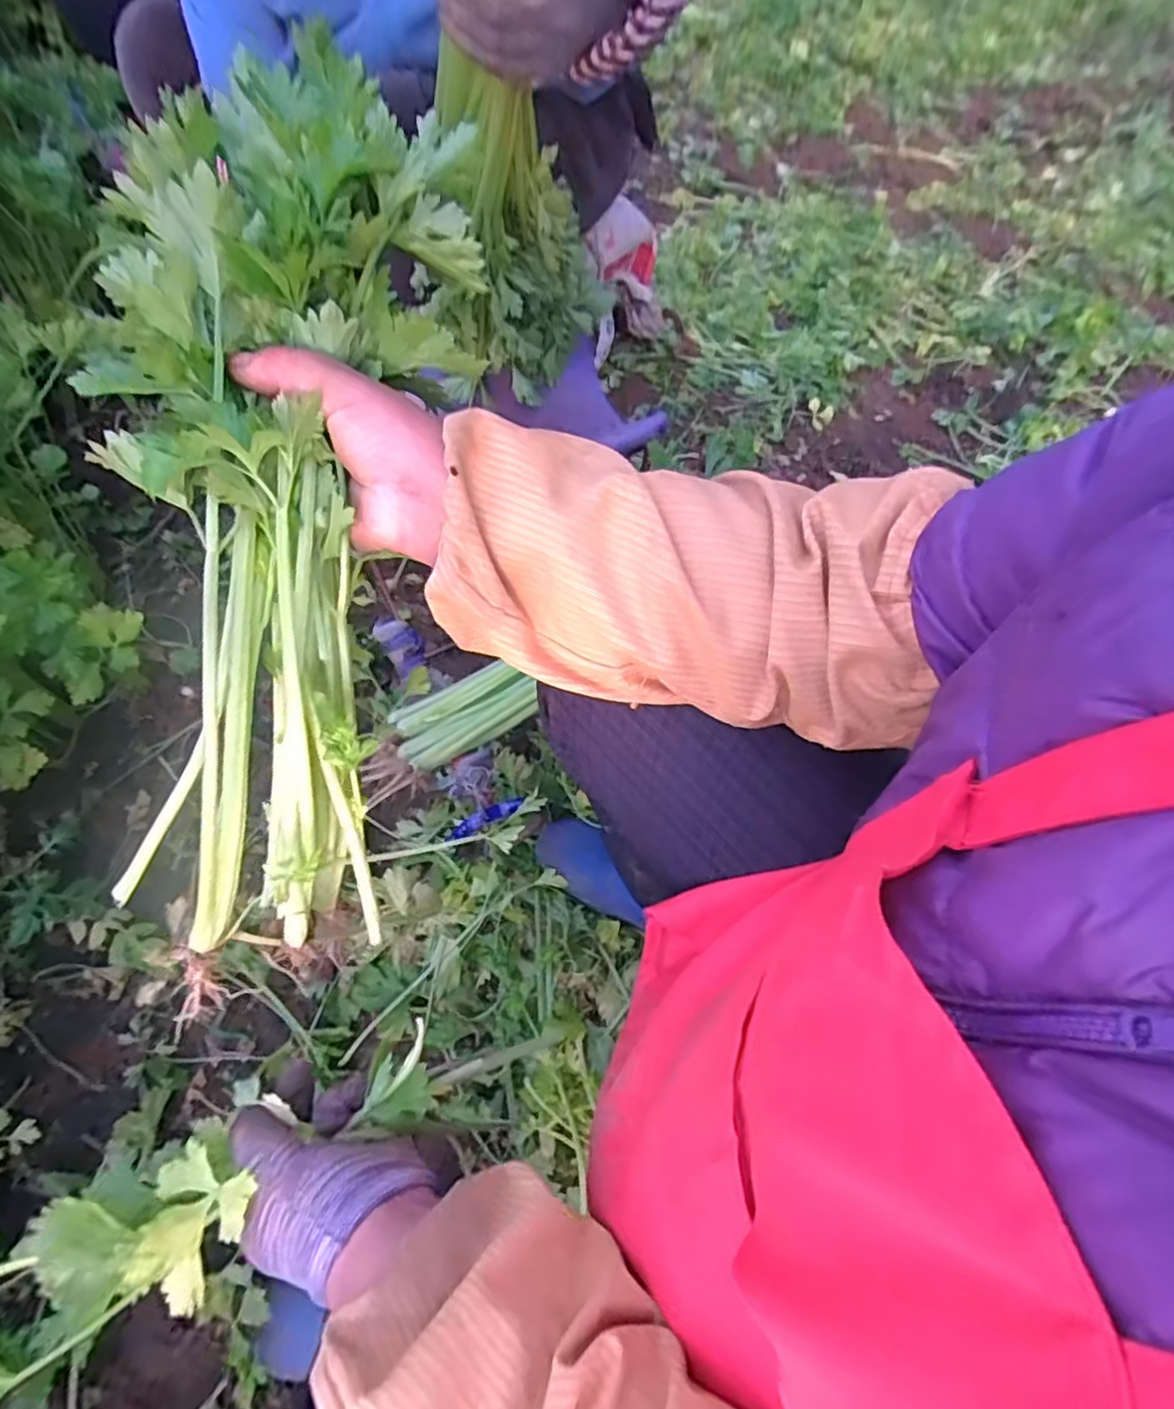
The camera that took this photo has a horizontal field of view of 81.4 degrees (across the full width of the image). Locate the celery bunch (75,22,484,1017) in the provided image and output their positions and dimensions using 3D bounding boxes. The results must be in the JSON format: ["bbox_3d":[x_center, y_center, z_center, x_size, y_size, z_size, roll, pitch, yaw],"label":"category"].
[{"bbox_3d":[-0.150,-0.091,0.361,0.152,0.101,0.450,8,98,1],"label":"celery bunch"}]

